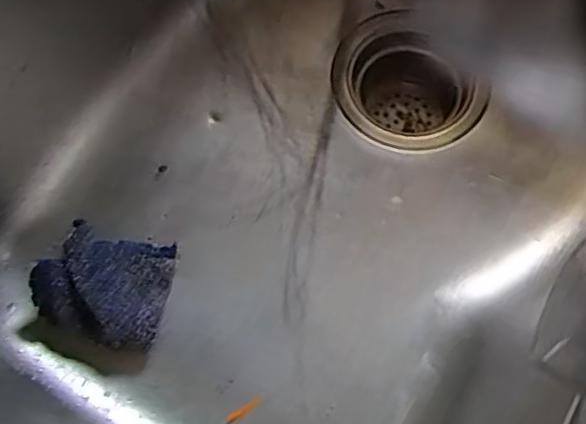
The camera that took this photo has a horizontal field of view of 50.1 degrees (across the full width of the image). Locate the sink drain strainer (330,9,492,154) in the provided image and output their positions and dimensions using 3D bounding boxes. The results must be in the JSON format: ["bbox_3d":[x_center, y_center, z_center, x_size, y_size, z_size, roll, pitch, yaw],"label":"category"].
[{"bbox_3d":[0.079,-0.083,0.465,0.100,0.063,0.106,0,73,1],"label":"sink drain strainer"}]

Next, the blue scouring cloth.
[{"bbox_3d":[-0.112,0.043,0.370,0.074,0.016,0.065,16,59,-13],"label":"blue scouring cloth"}]

